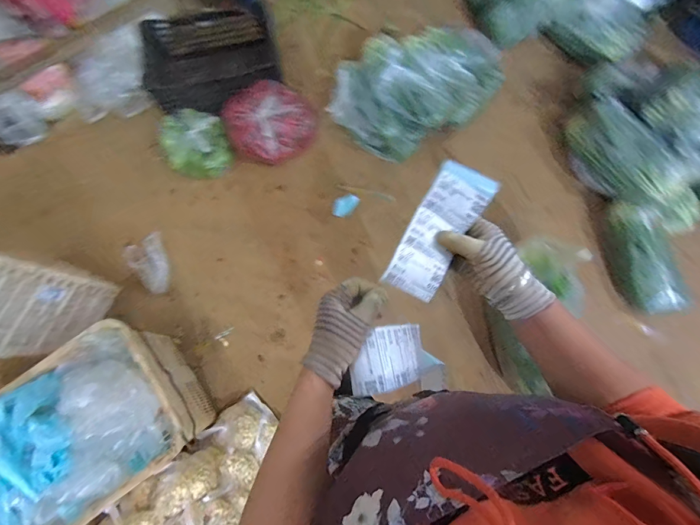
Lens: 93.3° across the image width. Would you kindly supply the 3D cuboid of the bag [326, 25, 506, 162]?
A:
[{"bbox_3d":[0.319,-0.779,1.454,0.761,0.272,0.456,-31,76,-7],"label":"bag"}]

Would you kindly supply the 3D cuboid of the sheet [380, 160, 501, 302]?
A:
[{"bbox_3d":[0.112,-0.039,0.415,0.071,0.012,0.170,28,94,-7],"label":"sheet"}]

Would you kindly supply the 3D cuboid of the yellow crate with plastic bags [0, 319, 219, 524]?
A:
[{"bbox_3d":[-0.866,0.547,1.034,0.688,0.416,0.478,-36,77,-8],"label":"yellow crate with plastic bags"}]

